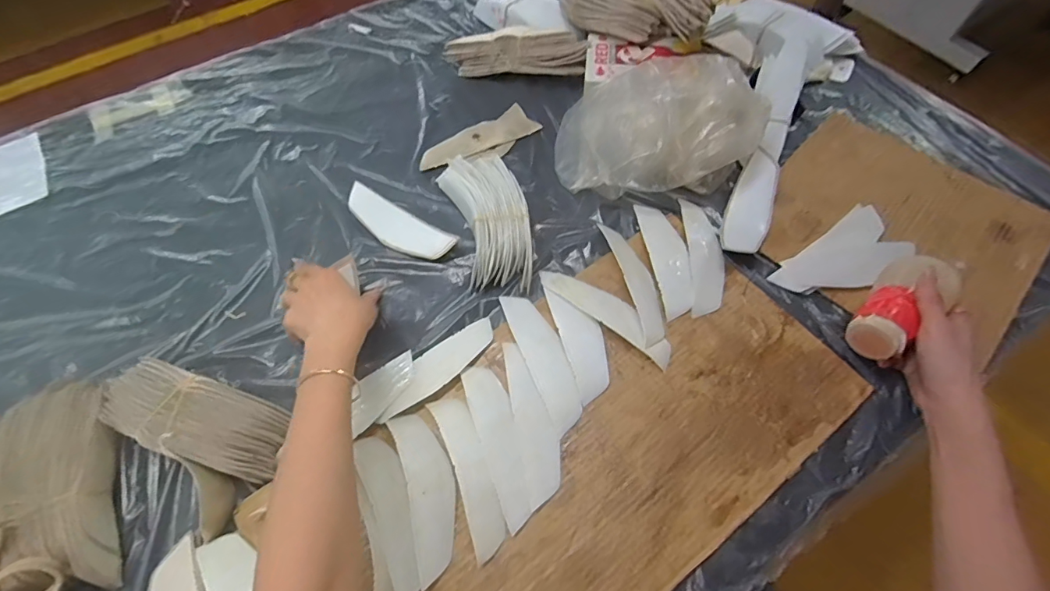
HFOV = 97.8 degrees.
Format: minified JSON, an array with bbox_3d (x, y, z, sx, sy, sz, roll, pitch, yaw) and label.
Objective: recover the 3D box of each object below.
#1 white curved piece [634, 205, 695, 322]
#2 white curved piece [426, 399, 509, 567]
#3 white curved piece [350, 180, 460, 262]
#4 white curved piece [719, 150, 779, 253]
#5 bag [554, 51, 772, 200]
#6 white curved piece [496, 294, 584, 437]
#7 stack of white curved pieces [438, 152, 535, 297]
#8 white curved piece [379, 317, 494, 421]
[{"bbox_3d":[0.171,-0.048,0.550,0.043,0.012,0.157,-7,62,-2],"label":"white curved piece"},{"bbox_3d":[-0.052,0.164,0.433,0.035,0.024,0.149,-22,64,-9],"label":"white curved piece"},{"bbox_3d":[-0.163,-0.088,0.579,0.160,0.013,0.052,30,67,17],"label":"white curved piece"},{"bbox_3d":[0.275,-0.107,0.558,0.049,0.039,0.148,18,65,12],"label":"white curved piece"},{"bbox_3d":[0.161,-0.203,0.569,0.243,0.125,0.145,14,64,9],"label":"bag"},{"bbox_3d":[0.020,0.064,0.492,0.043,0.013,0.161,-22,64,-9],"label":"white curved piece"},{"bbox_3d":[-0.041,-0.090,0.555,0.089,0.048,0.184,-16,63,-6],"label":"stack of white curved pieces"},{"bbox_3d":[-0.093,0.075,0.488,0.146,0.009,0.042,-36,67,-15],"label":"white curved piece"}]

